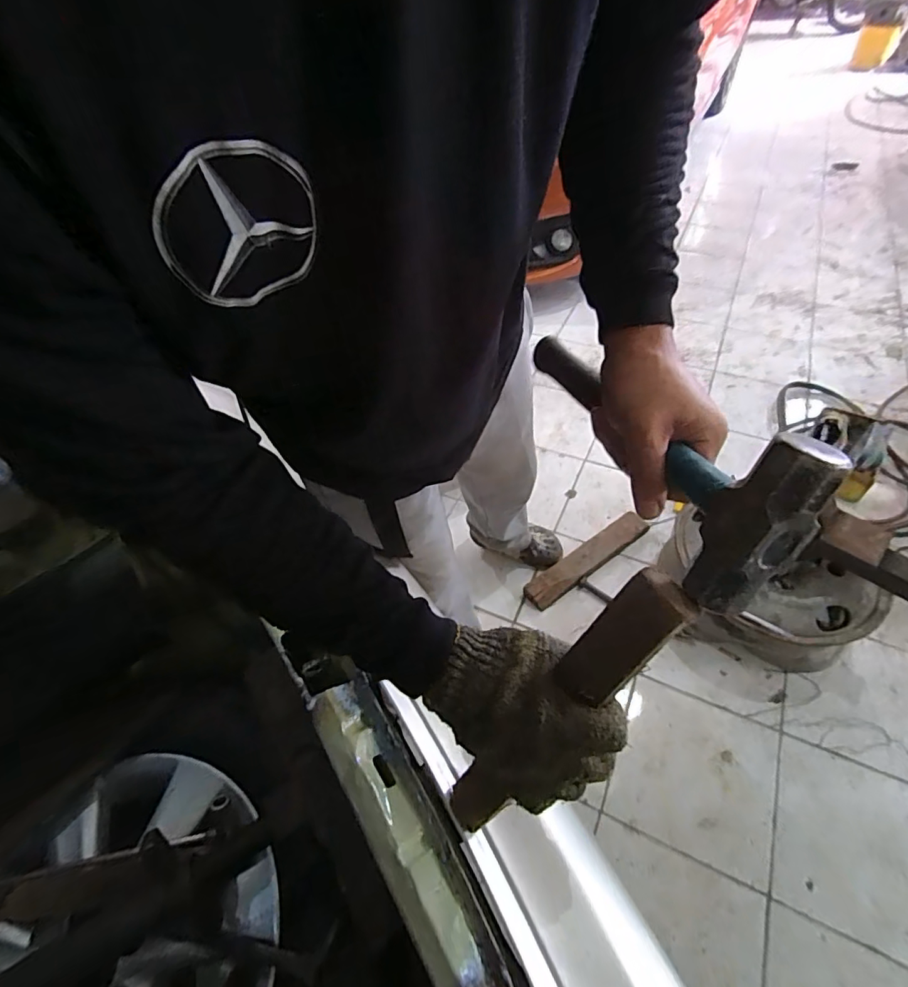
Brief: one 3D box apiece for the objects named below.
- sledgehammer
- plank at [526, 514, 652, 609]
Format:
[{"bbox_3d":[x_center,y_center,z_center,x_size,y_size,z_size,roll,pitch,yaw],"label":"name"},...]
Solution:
[{"bbox_3d":[0.132,-0.053,0.381,0.048,0.099,0.306,-11,33,-8],"label":"sledgehammer"},{"bbox_3d":[0.360,0.172,1.333,0.404,0.042,0.081,-34,72,-11],"label":"plank"}]

